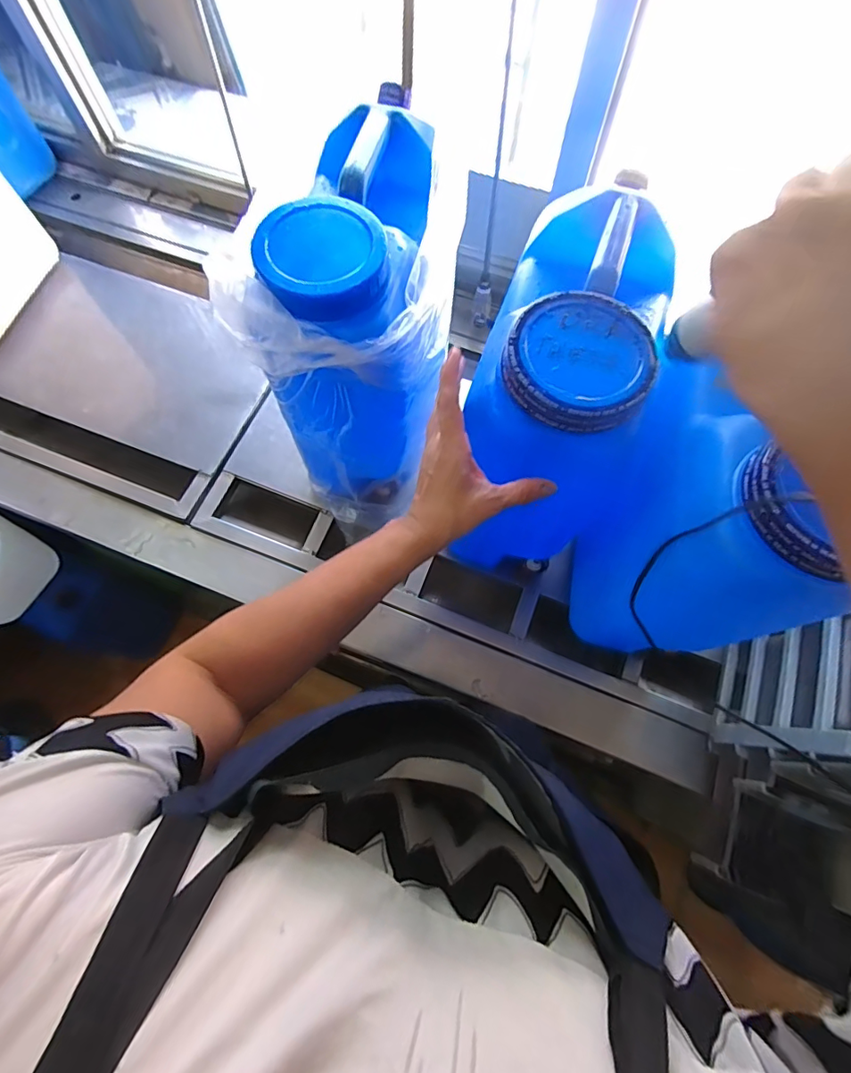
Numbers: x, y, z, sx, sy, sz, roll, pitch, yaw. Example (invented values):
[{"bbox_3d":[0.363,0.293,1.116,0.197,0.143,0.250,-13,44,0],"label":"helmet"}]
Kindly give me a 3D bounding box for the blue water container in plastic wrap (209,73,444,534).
[{"bbox_3d":[-0.077,-0.242,0.624,0.183,0.367,0.300,15,71,6],"label":"blue water container in plastic wrap"}]

